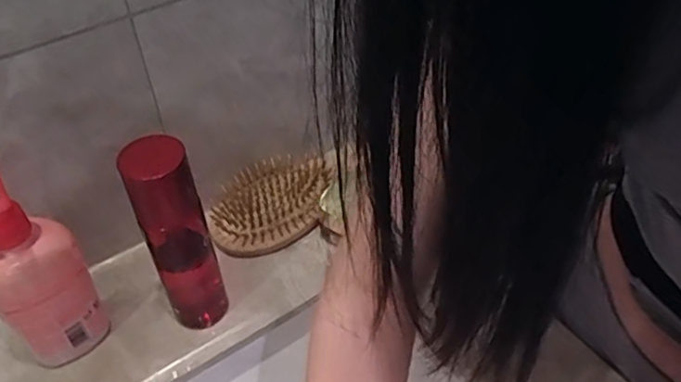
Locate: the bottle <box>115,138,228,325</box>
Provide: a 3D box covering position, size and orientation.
[{"bbox_3d":[-0.122,0.036,0.461,0.045,0.176,0.043,-19,47,-16],"label":"bottle"}]

